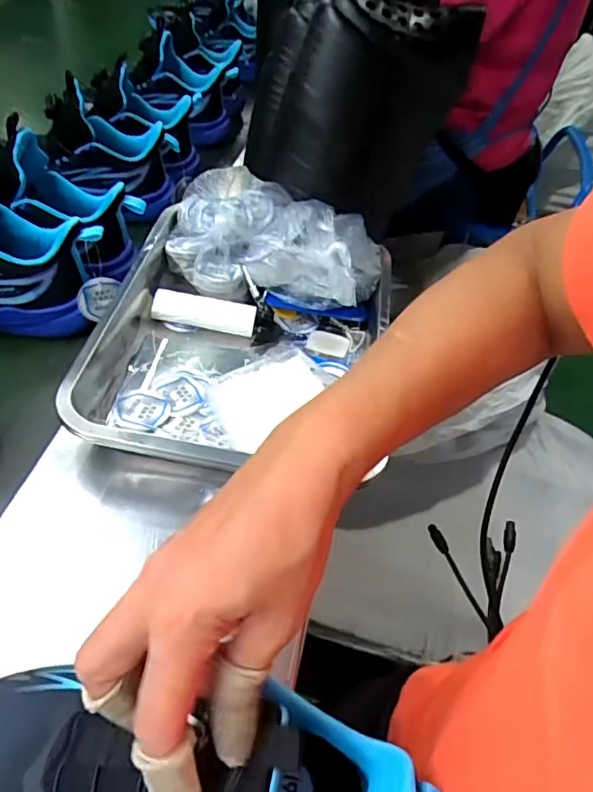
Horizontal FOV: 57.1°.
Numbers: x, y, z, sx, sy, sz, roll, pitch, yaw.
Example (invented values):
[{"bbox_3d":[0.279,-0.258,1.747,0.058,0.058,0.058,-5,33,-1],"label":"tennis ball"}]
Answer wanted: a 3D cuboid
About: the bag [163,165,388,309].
[{"bbox_3d":[-0.025,-0.161,0.586,0.229,0.087,0.150,24,51,13],"label":"bag"}]

